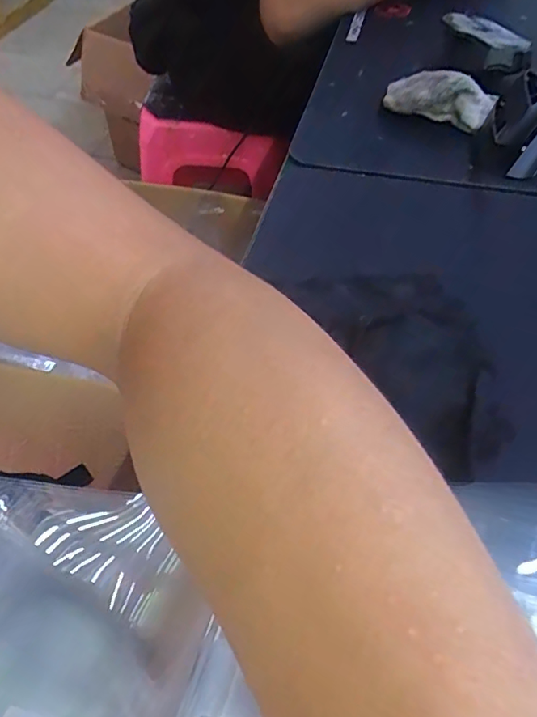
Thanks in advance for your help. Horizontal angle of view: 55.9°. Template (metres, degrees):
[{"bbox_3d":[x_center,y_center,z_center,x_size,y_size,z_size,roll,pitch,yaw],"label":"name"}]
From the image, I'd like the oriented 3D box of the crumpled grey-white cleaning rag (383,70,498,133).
[{"bbox_3d":[0.178,-0.271,0.529,0.114,0.041,0.056,18,55,10],"label":"crumpled grey-white cleaning rag"}]

